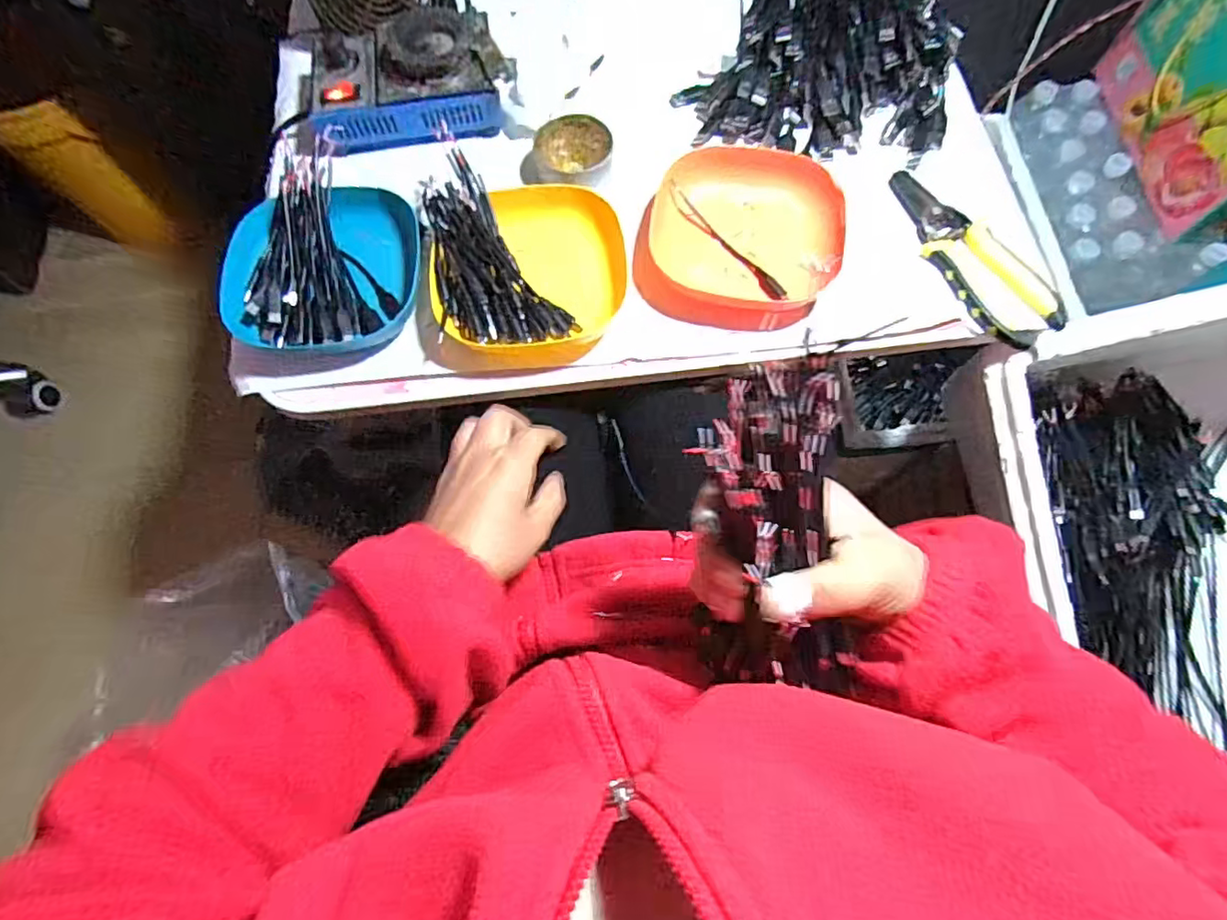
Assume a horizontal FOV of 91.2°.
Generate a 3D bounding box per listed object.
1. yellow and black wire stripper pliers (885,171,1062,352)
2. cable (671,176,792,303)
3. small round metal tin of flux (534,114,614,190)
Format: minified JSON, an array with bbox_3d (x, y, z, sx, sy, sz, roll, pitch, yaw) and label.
[{"bbox_3d":[0.261,-0.156,0.449,0.058,0.013,0.167,-29,72,-9],"label":"yellow and black wire stripper pliers"},{"bbox_3d":[0.085,-0.166,0.454,0.013,0.016,0.125,-40,74,-12],"label":"cable"},{"bbox_3d":[-0.032,-0.252,0.487,0.061,0.025,0.050,-1,70,1],"label":"small round metal tin of flux"}]

